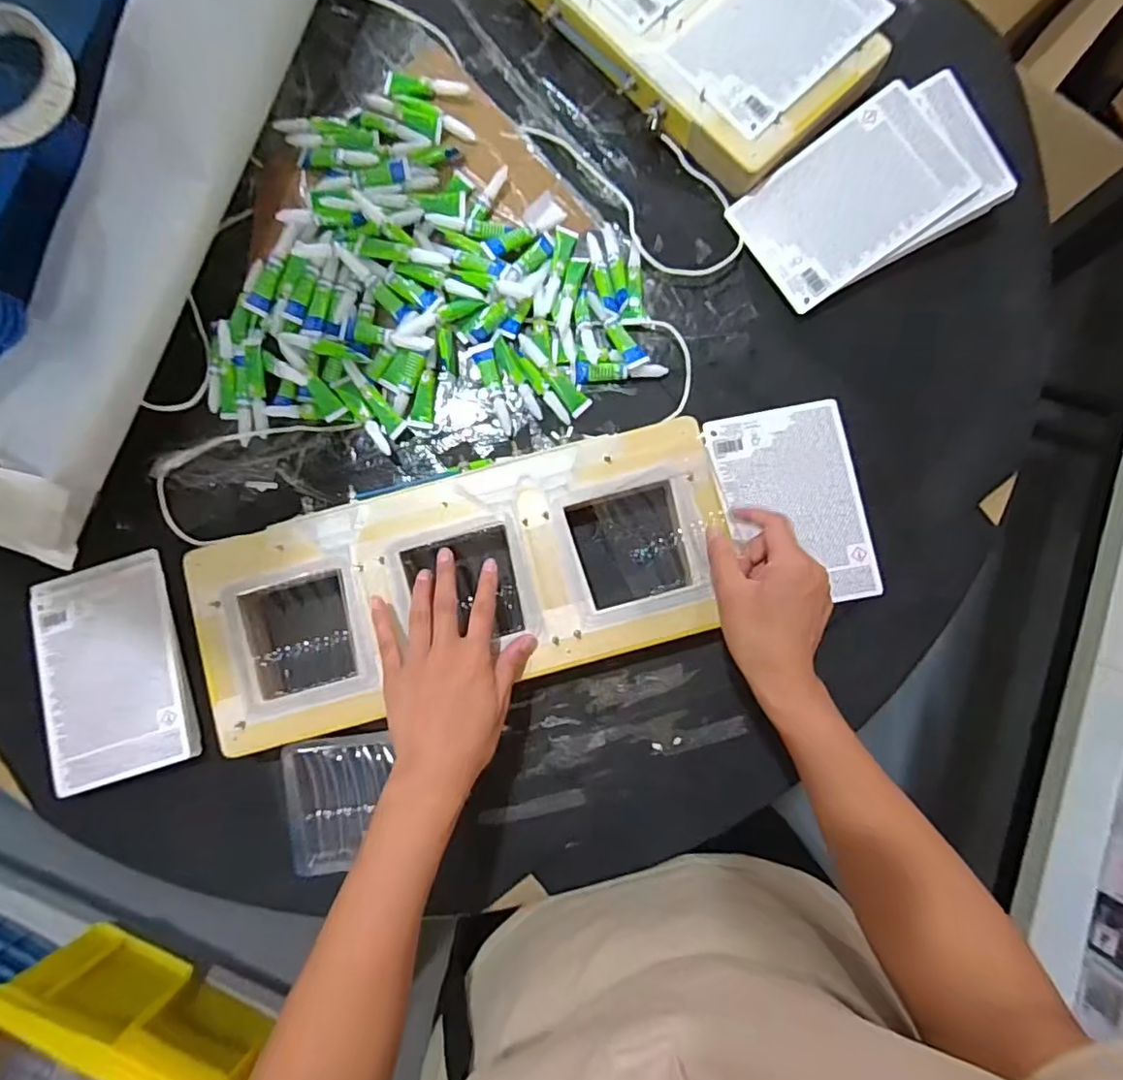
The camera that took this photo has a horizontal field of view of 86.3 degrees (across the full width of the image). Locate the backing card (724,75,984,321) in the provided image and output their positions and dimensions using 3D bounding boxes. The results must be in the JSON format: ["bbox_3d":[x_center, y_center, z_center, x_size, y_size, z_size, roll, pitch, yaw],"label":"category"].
[{"bbox_3d":[0.242,-0.286,0.504,0.168,0.004,0.116,-35,84,10],"label":"backing card"}]

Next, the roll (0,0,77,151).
[{"bbox_3d":[-0.375,-0.307,0.398,0.087,0.024,0.089,0,84,1],"label":"roll"}]

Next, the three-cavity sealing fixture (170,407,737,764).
[{"bbox_3d":[-0.079,0.035,0.481,0.423,0.030,0.170,-16,85,0],"label":"three-cavity sealing fixture"}]

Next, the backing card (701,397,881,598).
[{"bbox_3d":[0.193,-0.029,0.503,0.115,0.008,0.167,-10,85,1],"label":"backing card"}]

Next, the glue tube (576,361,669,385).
[{"bbox_3d":[0.052,-0.144,0.513,0.078,0.012,0.015,0,85,2],"label":"glue tube"}]

